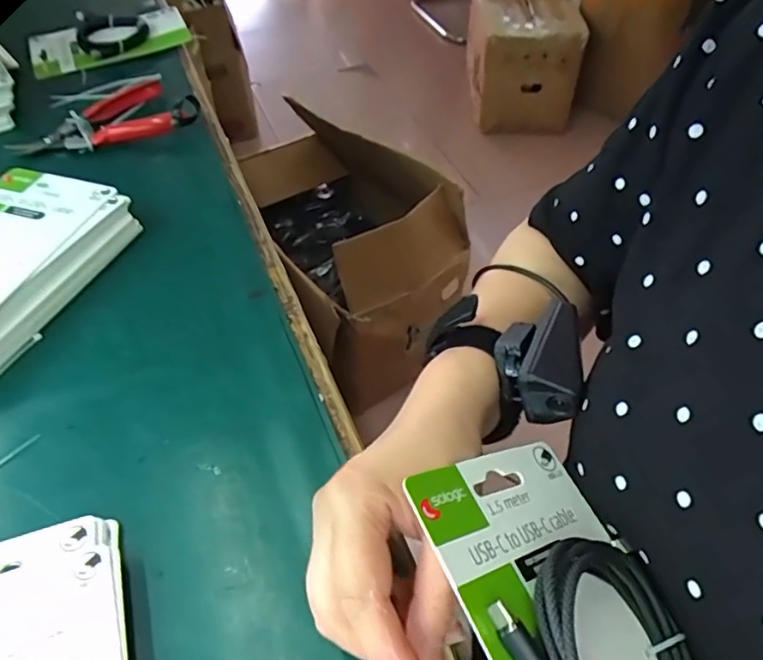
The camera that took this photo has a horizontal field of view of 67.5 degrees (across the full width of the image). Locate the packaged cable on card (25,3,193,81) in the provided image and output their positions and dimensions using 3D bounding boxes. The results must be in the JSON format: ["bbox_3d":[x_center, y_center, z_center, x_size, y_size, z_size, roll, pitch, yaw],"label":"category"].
[{"bbox_3d":[-0.313,-0.339,0.651,0.169,0.024,0.078,-23,53,-18],"label":"packaged cable on card"}]

